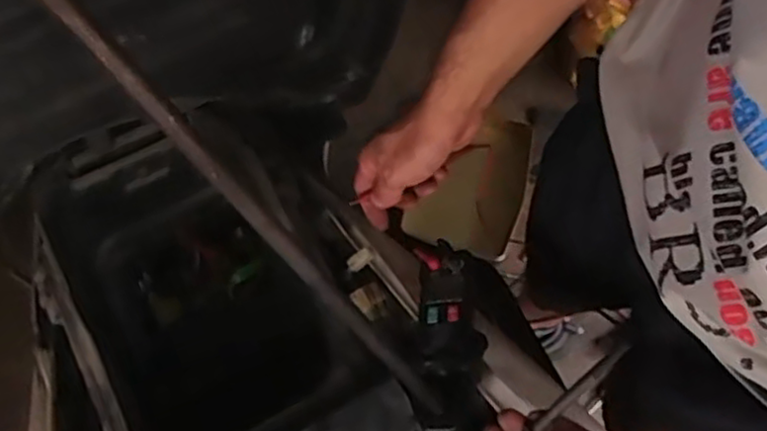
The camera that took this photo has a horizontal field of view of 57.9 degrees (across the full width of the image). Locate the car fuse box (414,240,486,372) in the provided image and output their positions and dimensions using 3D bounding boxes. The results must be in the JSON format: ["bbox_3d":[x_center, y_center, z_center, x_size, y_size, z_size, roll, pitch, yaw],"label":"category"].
[{"bbox_3d":[0.054,0.079,0.601,0.048,0.023,0.126,-3,49,-2],"label":"car fuse box"}]

